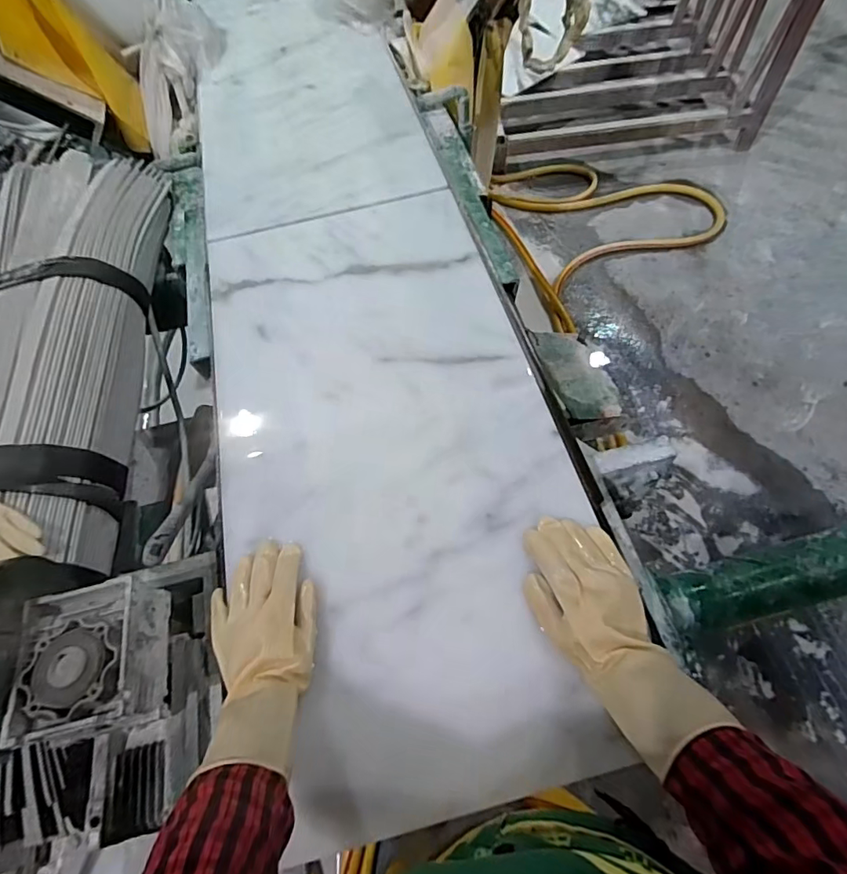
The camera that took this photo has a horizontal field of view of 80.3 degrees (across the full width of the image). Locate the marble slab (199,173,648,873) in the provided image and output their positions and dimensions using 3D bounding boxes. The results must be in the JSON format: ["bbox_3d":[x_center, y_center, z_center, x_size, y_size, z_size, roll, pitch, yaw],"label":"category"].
[{"bbox_3d":[-0.053,-0.019,0.693,0.439,0.023,0.880,-13,61,-3],"label":"marble slab"}]

